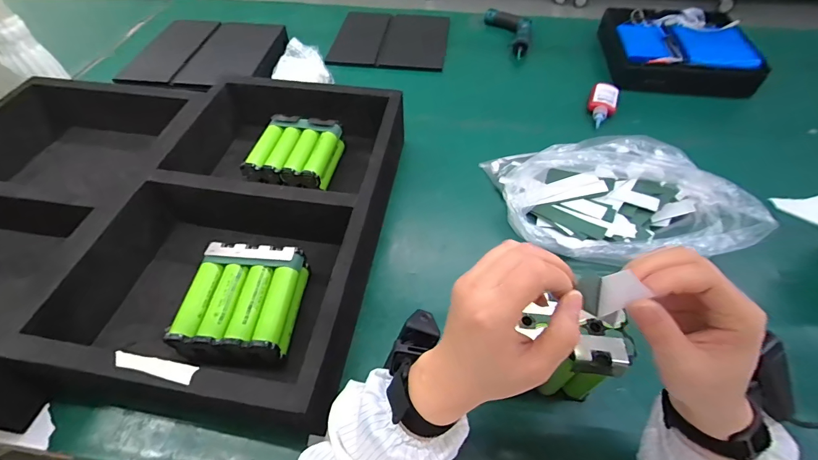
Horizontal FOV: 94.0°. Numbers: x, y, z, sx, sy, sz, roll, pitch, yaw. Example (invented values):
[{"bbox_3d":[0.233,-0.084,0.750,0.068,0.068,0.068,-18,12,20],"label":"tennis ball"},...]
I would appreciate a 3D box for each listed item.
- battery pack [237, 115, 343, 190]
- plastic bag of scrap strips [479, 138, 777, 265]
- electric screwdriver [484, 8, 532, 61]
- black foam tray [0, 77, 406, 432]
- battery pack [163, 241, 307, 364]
[{"bbox_3d":[-0.205,-0.137,0.689,0.139,0.056,0.143,9,53,8],"label":"battery pack"},{"bbox_3d":[0.343,-0.072,0.660,0.364,0.081,0.281,-5,53,-3],"label":"plastic bag of scrap strips"},{"bbox_3d":[0.296,-0.550,1.055,0.102,0.041,0.231,-12,53,-8],"label":"electric screwdriver"},{"bbox_3d":[-0.422,-0.030,0.608,0.736,0.119,0.593,6,53,6],"label":"black foam tray"},{"bbox_3d":[-0.220,0.097,0.512,0.143,0.059,0.151,4,53,4],"label":"battery pack"}]

